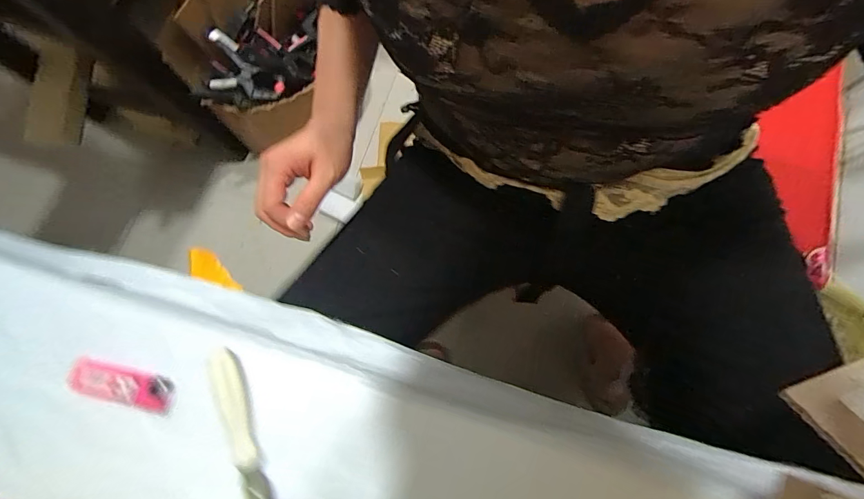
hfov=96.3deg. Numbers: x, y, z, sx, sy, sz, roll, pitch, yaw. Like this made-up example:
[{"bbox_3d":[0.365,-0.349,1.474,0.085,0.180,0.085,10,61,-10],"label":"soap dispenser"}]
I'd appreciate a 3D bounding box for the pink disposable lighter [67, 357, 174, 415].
[{"bbox_3d":[-0.222,0.098,0.278,0.070,0.017,0.025,12,71,6],"label":"pink disposable lighter"}]

